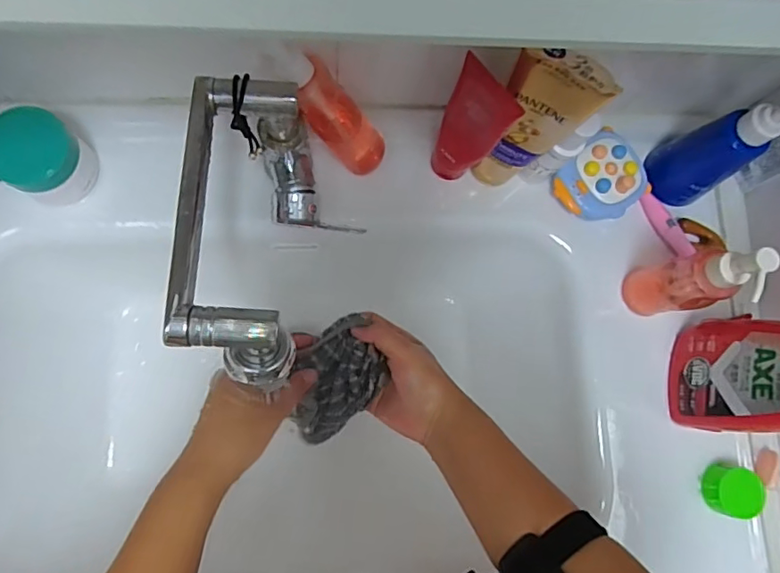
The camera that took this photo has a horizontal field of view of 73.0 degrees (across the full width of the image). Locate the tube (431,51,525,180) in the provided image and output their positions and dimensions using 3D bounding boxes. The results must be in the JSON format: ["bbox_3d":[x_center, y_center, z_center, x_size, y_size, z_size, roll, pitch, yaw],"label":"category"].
[{"bbox_3d":[0.064,-0.134,0.457,0.057,0.147,0.028,43,79,1],"label":"tube"}]

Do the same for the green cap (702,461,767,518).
[{"bbox_3d":[0.323,0.192,0.497,0.039,0.033,0.044,1,82,-6],"label":"green cap"}]

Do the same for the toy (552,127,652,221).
[{"bbox_3d":[0.217,-0.108,0.529,0.077,0.029,0.086,44,79,1],"label":"toy"}]

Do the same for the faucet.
[{"bbox_3d":[-0.097,-0.044,0.407,0.096,0.142,0.210,2,81,-6],"label":"faucet"}]

